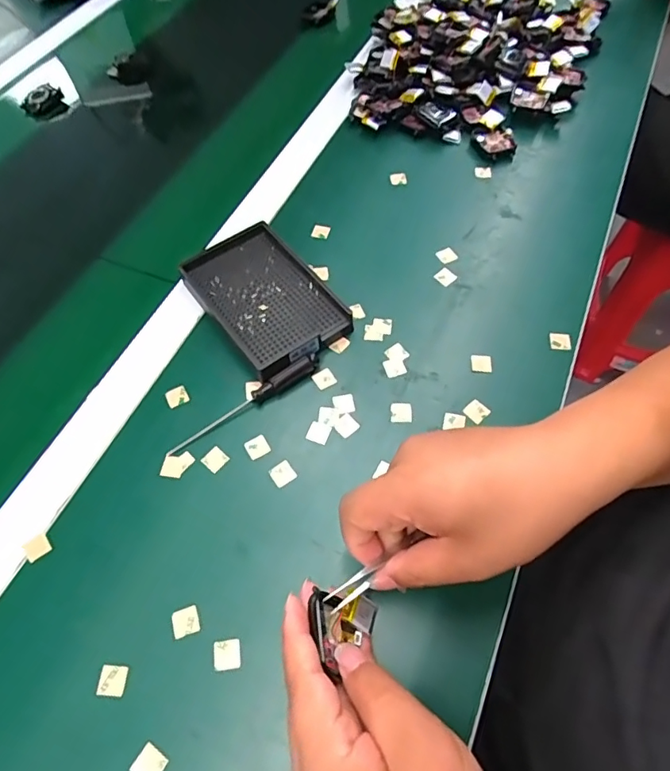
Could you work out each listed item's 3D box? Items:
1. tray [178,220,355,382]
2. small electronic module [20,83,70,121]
[{"bbox_3d":[-0.058,-0.074,0.434,0.094,0.027,0.138,-36,63,-16],"label":"tray"},{"bbox_3d":[-0.368,-0.358,0.649,0.051,0.032,0.023,-29,61,-13],"label":"small electronic module"}]

